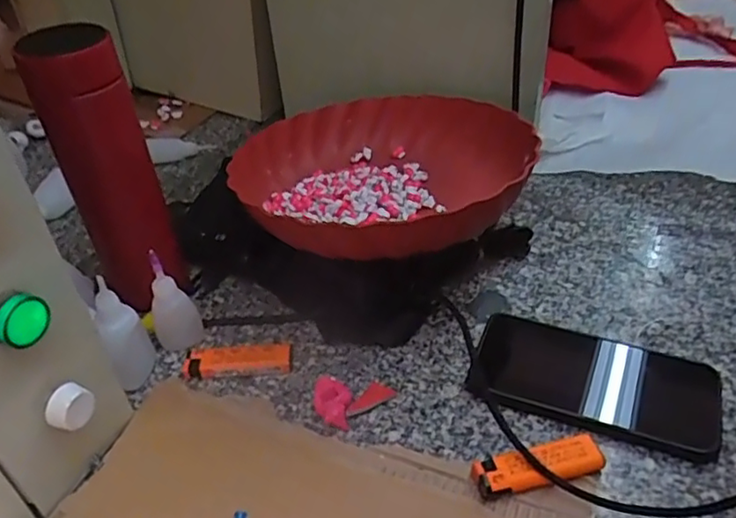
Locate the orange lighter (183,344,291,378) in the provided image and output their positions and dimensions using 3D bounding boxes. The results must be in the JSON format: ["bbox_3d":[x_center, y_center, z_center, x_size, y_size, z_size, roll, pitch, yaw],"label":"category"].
[{"bbox_3d":[-0.101,0.079,0.482,0.081,0.014,0.024,-6,38,-4],"label":"orange lighter"}]

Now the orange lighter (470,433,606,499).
[{"bbox_3d":[0.108,0.131,0.396,0.082,0.016,0.026,-8,38,-8],"label":"orange lighter"}]

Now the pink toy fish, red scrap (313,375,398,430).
[{"bbox_3d":[-0.009,0.098,0.443,0.057,0.023,0.032,-12,39,-12],"label":"pink toy fish, red scrap"}]

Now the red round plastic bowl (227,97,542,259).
[{"bbox_3d":[0.008,-0.070,0.530,0.236,0.079,0.239,-2,39,2],"label":"red round plastic bowl"}]

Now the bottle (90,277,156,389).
[{"bbox_3d":[-0.181,0.055,0.460,0.031,0.084,0.027,-18,41,-20],"label":"bottle"}]

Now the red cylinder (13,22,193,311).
[{"bbox_3d":[-0.194,-0.058,0.479,0.051,0.228,0.061,29,48,34],"label":"red cylinder"}]

